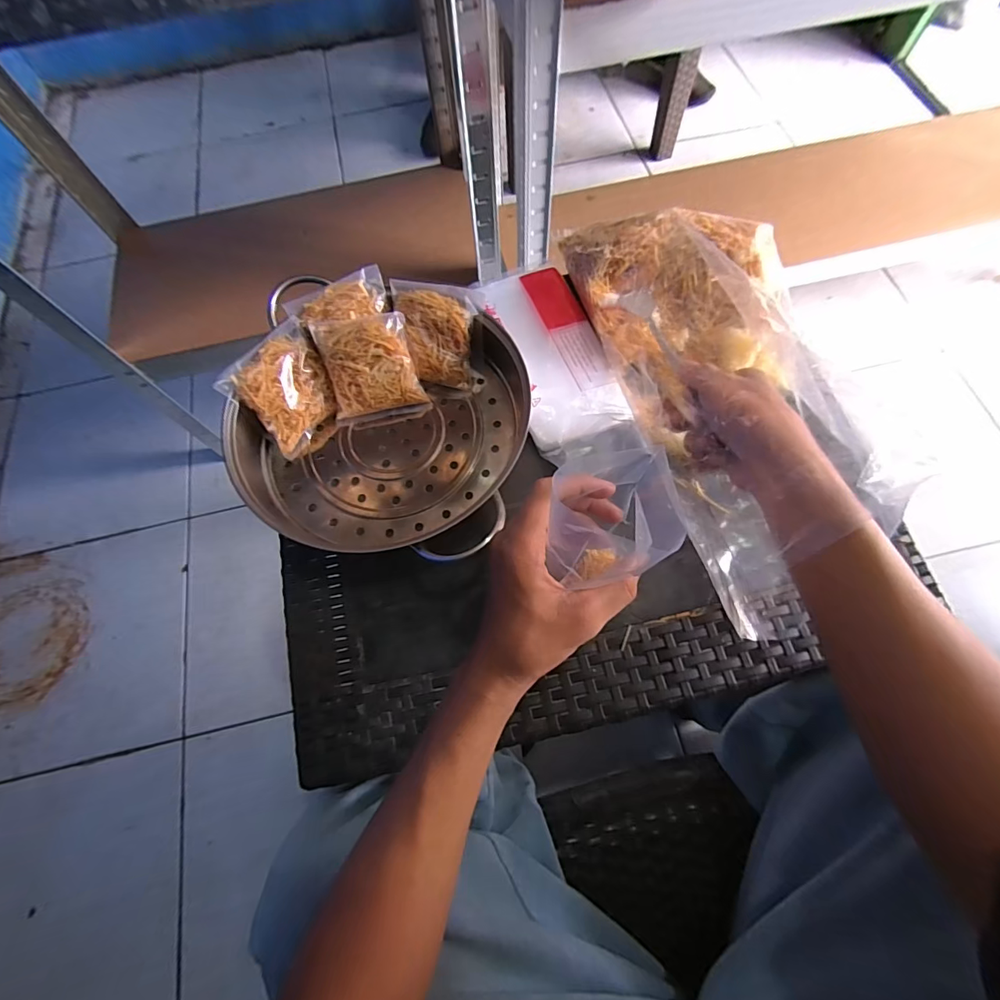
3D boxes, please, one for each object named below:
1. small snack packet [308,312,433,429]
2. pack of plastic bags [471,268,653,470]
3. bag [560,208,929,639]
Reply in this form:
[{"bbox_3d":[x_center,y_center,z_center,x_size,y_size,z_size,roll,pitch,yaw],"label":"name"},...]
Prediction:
[{"bbox_3d":[-0.121,-0.120,0.437,0.086,0.097,0.020,-11,26,-2],"label":"small snack packet"},{"bbox_3d":[0.055,-0.143,0.456,0.094,0.025,0.227,-18,69,-5],"label":"pack of plastic bags"},{"bbox_3d":[0.213,-0.105,0.425,0.191,0.055,0.409,-16,77,-4],"label":"bag"}]

